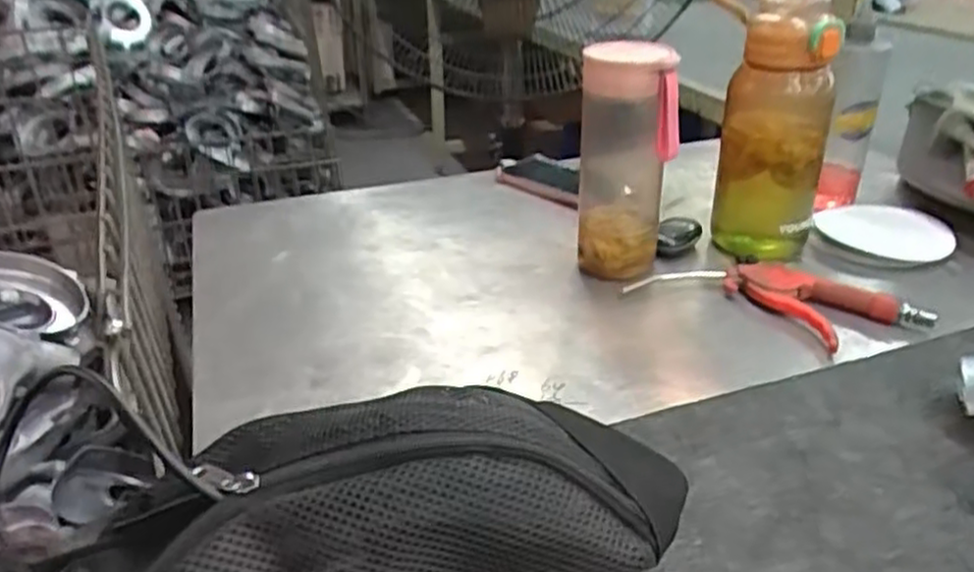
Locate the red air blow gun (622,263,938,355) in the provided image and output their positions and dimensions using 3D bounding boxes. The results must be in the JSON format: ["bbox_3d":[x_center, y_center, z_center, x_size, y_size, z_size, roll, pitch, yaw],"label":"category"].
[{"bbox_3d":[0.228,0.009,0.592,0.220,0.019,0.085,15,33,28],"label":"red air blow gun"}]

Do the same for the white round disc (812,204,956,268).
[{"bbox_3d":[0.375,-0.054,0.710,0.115,0.016,0.115,6,30,15],"label":"white round disc"}]

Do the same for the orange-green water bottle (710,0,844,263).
[{"bbox_3d":[0.241,-0.138,0.651,0.105,0.216,0.076,12,32,24],"label":"orange-green water bottle"}]

